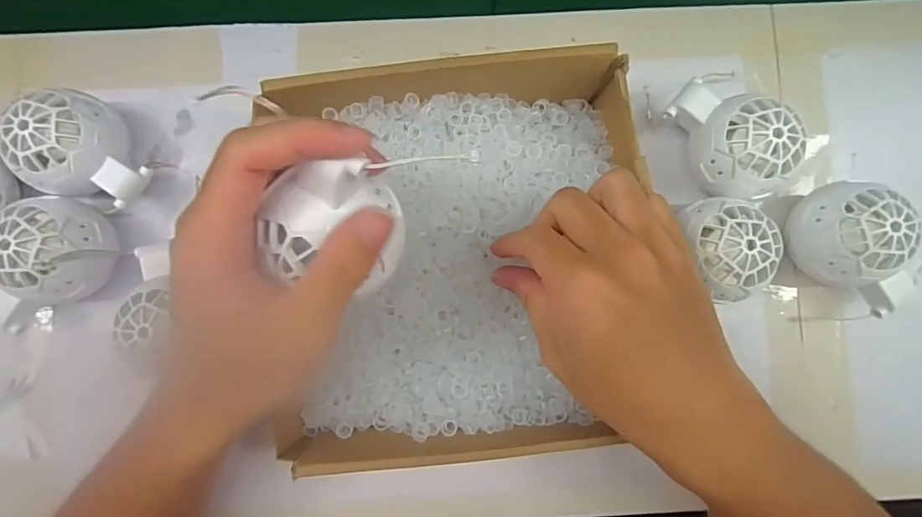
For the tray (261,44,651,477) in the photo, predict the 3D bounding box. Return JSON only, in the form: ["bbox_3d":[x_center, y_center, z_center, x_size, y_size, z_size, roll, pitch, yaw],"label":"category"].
[{"bbox_3d":[-0.001,0.002,0.283,0.193,0.068,0.216,-1,85,-2],"label":"tray"}]

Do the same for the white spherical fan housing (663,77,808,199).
[{"bbox_3d":[0.164,-0.073,0.297,0.052,0.056,0.081,-39,85,-4],"label":"white spherical fan housing"}]

